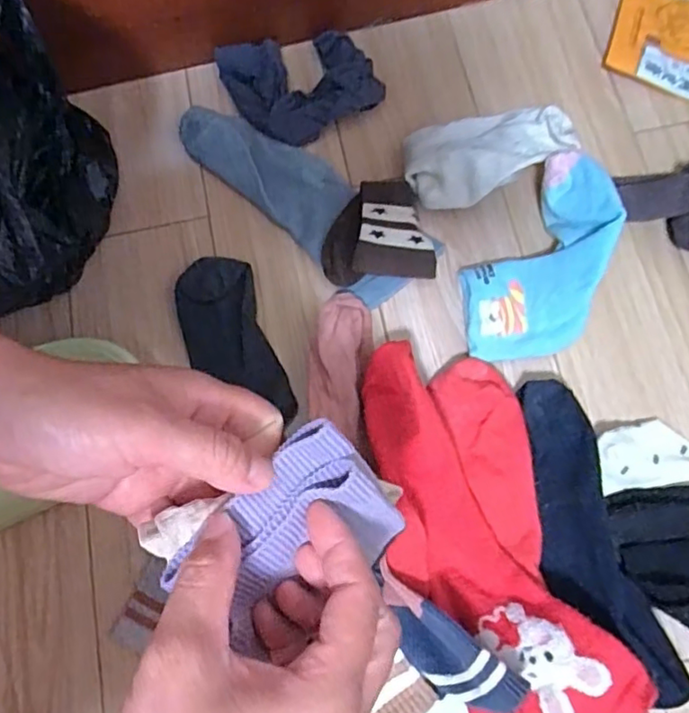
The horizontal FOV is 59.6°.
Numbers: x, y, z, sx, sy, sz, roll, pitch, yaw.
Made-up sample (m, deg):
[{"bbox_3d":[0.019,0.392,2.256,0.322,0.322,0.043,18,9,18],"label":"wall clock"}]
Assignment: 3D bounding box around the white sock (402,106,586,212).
[{"bbox_3d":[0.121,-0.170,0.494,0.145,0.046,0.082,-19,75,-4],"label":"white sock"}]

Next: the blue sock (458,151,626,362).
[{"bbox_3d":[0.152,-0.065,0.455,0.092,0.070,0.151,38,78,11],"label":"blue sock"}]

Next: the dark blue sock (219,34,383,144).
[{"bbox_3d":[-0.041,-0.246,0.531,0.118,0.023,0.116,-27,75,-6],"label":"dark blue sock"}]

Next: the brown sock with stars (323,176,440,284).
[{"bbox_3d":[0.025,-0.101,0.483,0.087,0.026,0.076,-9,74,-1],"label":"brown sock with stars"}]

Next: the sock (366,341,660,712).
[{"bbox_3d":[0.090,0.117,0.404,0.120,0.055,0.279,-17,74,-4],"label":"sock"}]

